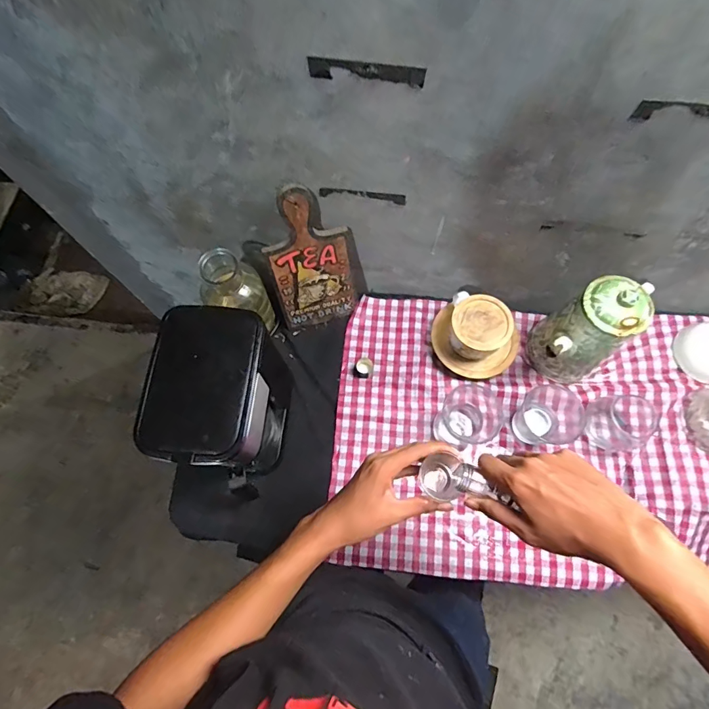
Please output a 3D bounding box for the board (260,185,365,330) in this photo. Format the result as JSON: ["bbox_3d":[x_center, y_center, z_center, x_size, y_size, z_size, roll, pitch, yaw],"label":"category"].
[{"bbox_3d":[-0.073,-0.154,0.714,0.158,0.281,0.016,-19,54,-1],"label":"board"}]

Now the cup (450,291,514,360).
[{"bbox_3d":[0.215,-0.040,0.733,0.099,0.068,0.116,13,71,6],"label":"cup"}]

